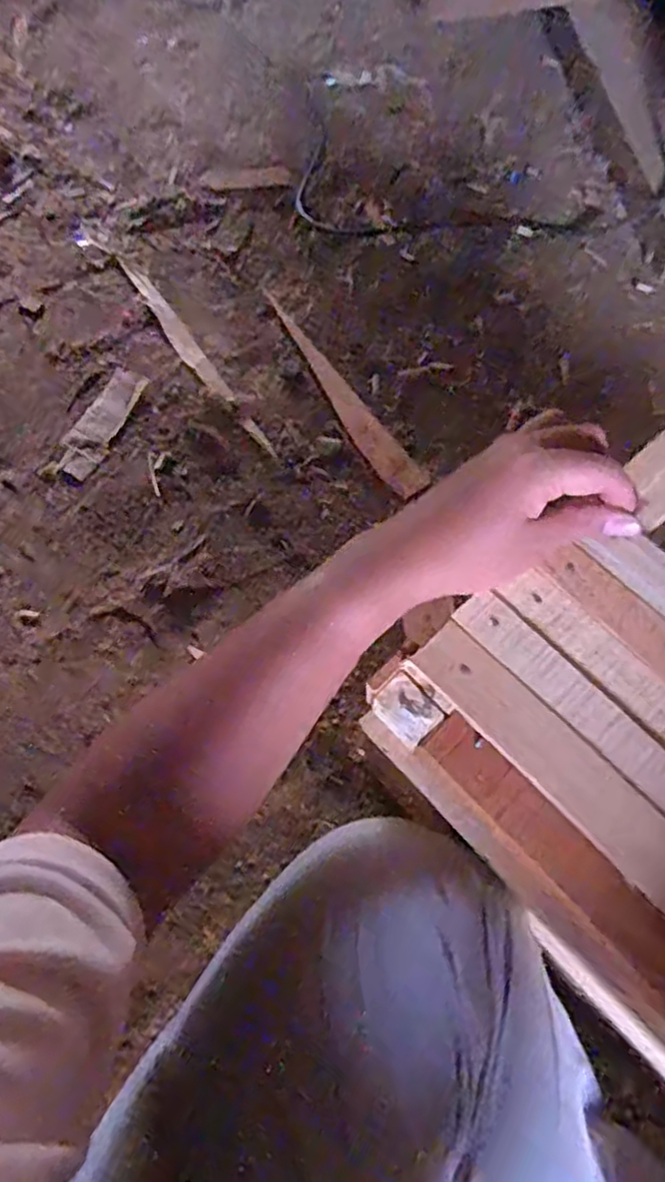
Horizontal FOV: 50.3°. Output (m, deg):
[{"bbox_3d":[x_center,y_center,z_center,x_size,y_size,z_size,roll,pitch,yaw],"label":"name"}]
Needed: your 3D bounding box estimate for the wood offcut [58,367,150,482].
[{"bbox_3d":[-0.267,-0.196,0.823,0.051,0.006,0.147,27,74,7],"label":"wood offcut"}]

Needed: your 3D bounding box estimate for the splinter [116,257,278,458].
[{"bbox_3d":[-0.172,-0.291,0.854,0.028,0.014,0.345,-33,76,-10],"label":"splinter"}]

